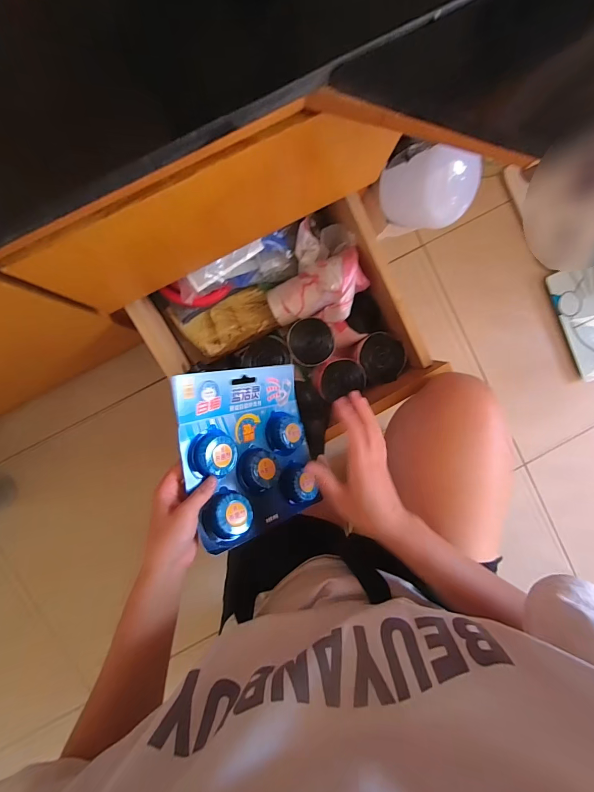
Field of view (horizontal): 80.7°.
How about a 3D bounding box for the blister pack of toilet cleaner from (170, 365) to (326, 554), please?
[{"bbox_3d":[-0.057,0.070,0.472,0.201,0.029,0.211,-9,85,-47],"label":"blister pack of toilet cleaner"}]

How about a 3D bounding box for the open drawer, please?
[{"bbox_3d":[-0.014,-0.097,0.596,0.378,0.149,0.368,-30,95,-2],"label":"open drawer"}]

